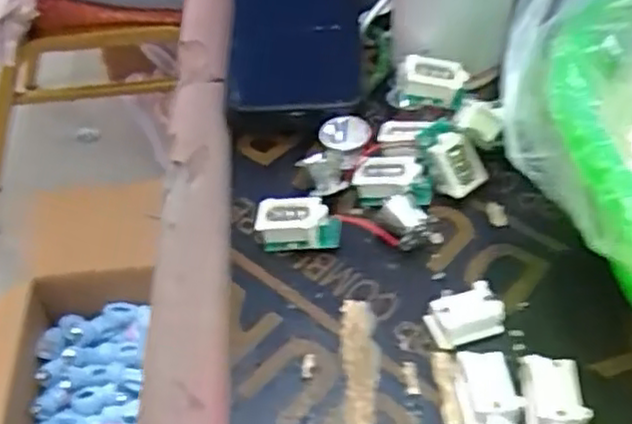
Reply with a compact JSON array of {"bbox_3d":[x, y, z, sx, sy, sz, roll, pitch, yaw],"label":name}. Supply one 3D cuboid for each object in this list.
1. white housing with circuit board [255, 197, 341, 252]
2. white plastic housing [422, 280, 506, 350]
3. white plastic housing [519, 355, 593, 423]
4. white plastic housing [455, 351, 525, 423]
[{"bbox_3d":[-0.008,0.007,0.318,0.037,0.020,0.018,8,48,8],"label":"white housing with circuit board"},{"bbox_3d":[0.061,0.043,0.287,0.030,0.016,0.018,-17,50,-15],"label":"white plastic housing"},{"bbox_3d":[0.087,0.069,0.261,0.022,0.015,0.026,8,48,8],"label":"white plastic housing"},{"bbox_3d":[0.064,0.067,0.264,0.018,0.014,0.028,-5,48,-4],"label":"white plastic housing"}]

